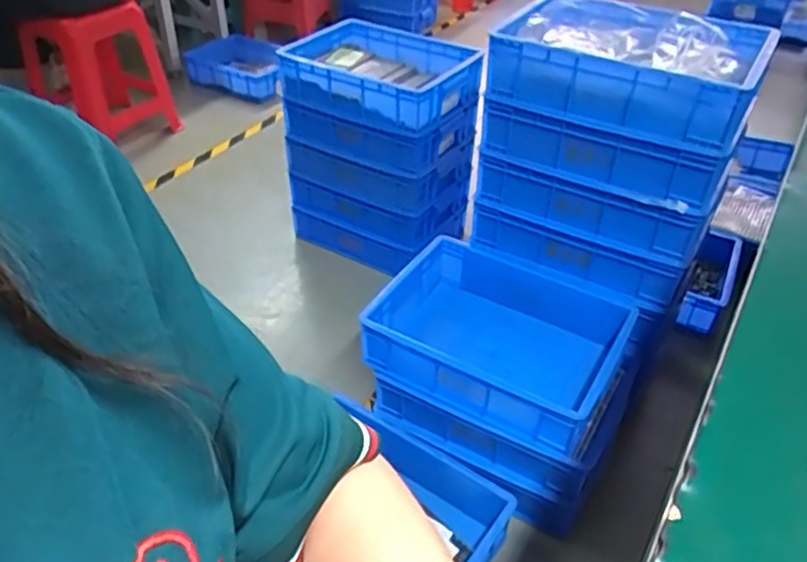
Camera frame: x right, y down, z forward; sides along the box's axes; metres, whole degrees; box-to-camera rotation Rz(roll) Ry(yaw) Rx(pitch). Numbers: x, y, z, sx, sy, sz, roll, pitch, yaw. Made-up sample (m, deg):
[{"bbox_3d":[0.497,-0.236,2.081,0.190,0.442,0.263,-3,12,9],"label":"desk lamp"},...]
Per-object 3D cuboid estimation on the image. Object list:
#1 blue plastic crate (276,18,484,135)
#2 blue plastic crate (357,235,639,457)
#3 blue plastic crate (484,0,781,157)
[{"bbox_3d":[-0.070,-0.485,1.585,0.452,0.119,0.308,19,42,22],"label":"blue plastic crate"},{"bbox_3d":[0.168,0.096,1.191,0.387,0.132,0.306,21,42,23],"label":"blue plastic crate"},{"bbox_3d":[0.379,-0.365,1.130,0.400,0.135,0.301,22,43,25],"label":"blue plastic crate"}]

